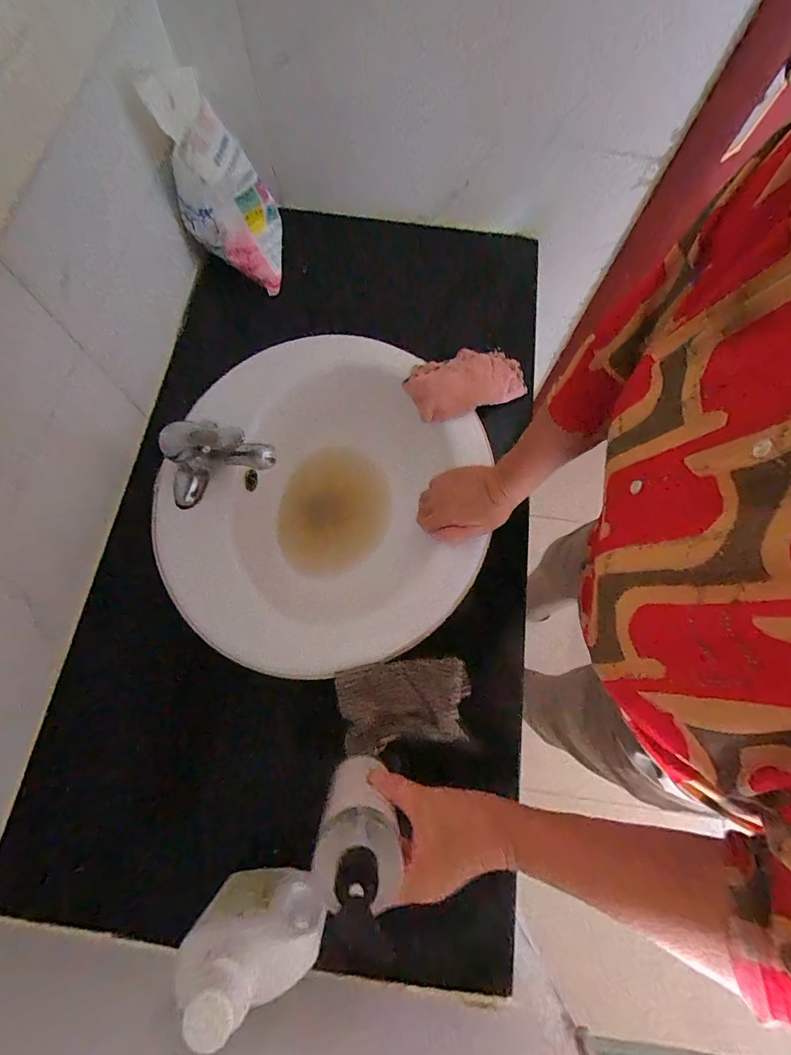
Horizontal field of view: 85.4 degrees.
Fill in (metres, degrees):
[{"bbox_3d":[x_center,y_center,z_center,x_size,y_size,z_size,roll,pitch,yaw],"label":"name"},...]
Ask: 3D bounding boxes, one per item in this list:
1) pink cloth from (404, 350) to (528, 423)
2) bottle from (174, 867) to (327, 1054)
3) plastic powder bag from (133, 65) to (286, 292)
[{"bbox_3d":[0.101,-0.214,0.631,0.173,0.046,0.092,-18,73,-8],"label":"pink cloth"},{"bbox_3d":[-0.121,0.352,0.381,0.110,0.179,0.053,-4,72,-3],"label":"bottle"},{"bbox_3d":[-0.250,-0.499,0.641,0.123,0.226,0.087,12,71,2],"label":"plastic powder bag"}]

